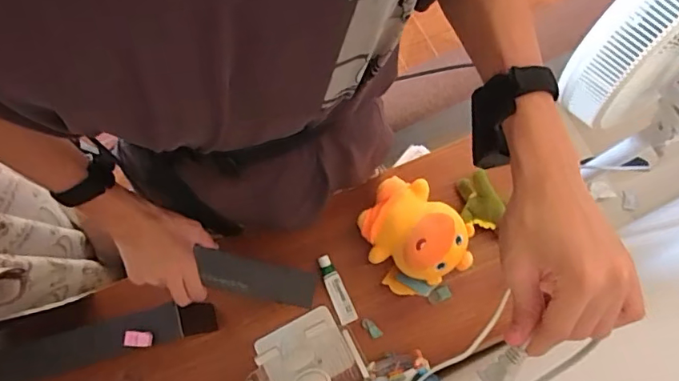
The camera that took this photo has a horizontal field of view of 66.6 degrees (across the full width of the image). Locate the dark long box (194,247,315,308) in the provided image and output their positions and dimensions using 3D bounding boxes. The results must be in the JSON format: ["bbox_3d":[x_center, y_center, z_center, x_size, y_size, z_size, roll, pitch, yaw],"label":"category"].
[{"bbox_3d":[-0.116,0.127,0.744,0.180,0.019,0.054,20,77,-29],"label":"dark long box"}]

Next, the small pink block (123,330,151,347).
[{"bbox_3d":[-0.244,0.180,0.626,0.030,0.011,0.018,5,78,0],"label":"small pink block"}]

